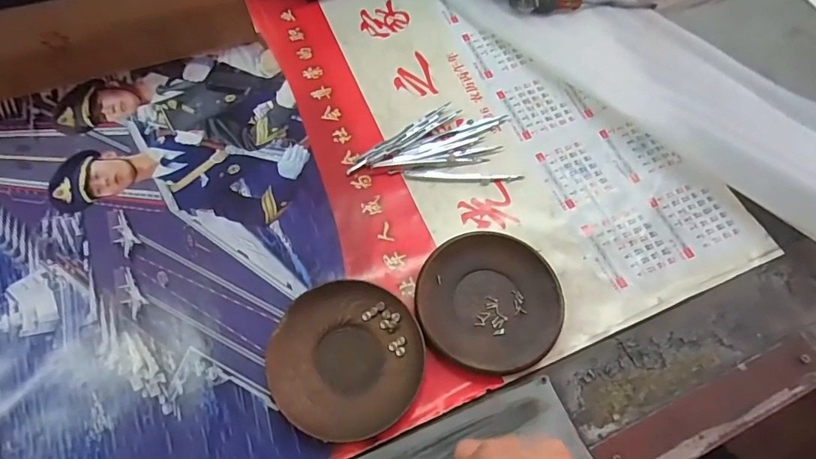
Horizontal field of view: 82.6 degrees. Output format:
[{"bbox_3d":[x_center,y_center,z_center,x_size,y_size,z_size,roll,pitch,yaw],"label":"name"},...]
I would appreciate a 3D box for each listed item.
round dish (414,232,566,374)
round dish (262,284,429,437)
[{"bbox_3d":[0.065,0.057,0.375,0.114,0.018,0.109,1,67,-1],"label":"round dish"},{"bbox_3d":[-0.047,0.098,0.357,0.114,0.014,0.110,1,67,-1],"label":"round dish"}]

